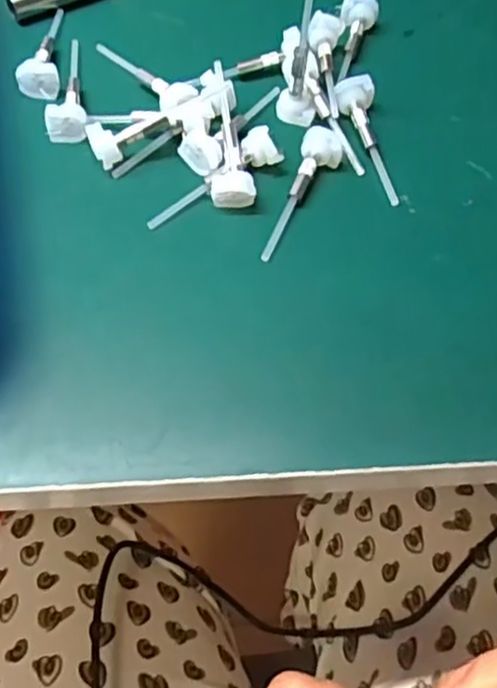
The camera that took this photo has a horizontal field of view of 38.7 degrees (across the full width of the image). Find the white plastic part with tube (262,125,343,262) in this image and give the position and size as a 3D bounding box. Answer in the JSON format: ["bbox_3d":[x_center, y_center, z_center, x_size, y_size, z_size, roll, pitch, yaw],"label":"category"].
[{"bbox_3d":[0.024,-0.064,0.301,0.018,0.012,0.068,16,61,6],"label":"white plastic part with tube"}]

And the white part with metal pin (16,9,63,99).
[{"bbox_3d":[-0.094,-0.145,0.342,0.017,0.011,0.061,9,60,2],"label":"white part with metal pin"}]

